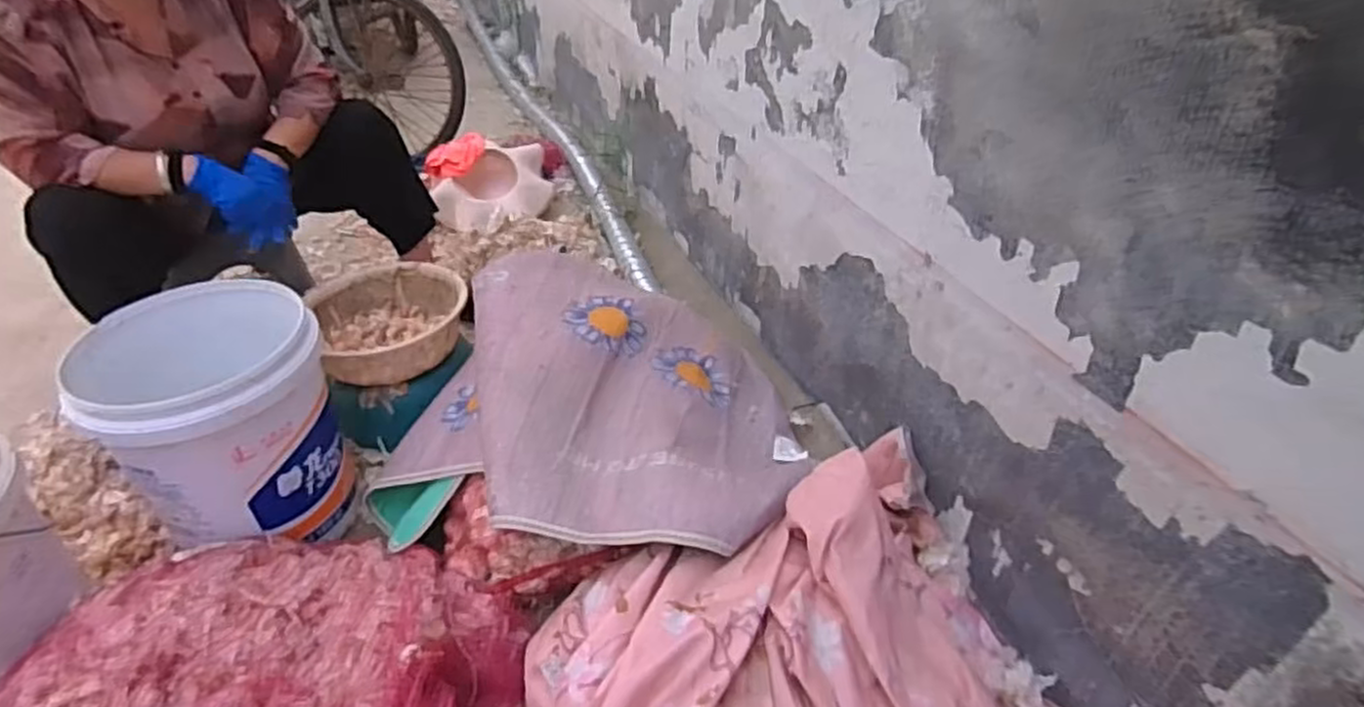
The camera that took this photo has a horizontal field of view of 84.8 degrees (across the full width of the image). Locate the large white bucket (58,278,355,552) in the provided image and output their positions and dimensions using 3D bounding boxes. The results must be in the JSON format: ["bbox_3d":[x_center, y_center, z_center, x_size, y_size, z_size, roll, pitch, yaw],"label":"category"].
[{"bbox_3d":[-0.675,0.102,1.118,0.285,0.303,0.299,-27,43,-30],"label":"large white bucket"}]

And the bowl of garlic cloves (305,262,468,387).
[{"bbox_3d":[-0.558,-0.073,1.438,0.267,0.078,0.295,-20,40,-23],"label":"bowl of garlic cloves"}]

